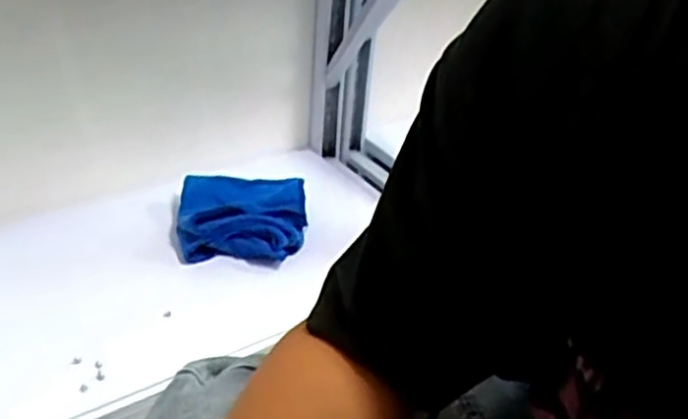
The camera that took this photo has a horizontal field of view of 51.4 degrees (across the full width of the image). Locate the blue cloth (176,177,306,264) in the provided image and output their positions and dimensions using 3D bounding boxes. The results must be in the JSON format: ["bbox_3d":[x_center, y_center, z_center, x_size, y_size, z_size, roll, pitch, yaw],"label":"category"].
[{"bbox_3d":[-0.141,0.012,0.993,0.174,0.062,0.151,0,34,-7],"label":"blue cloth"}]

